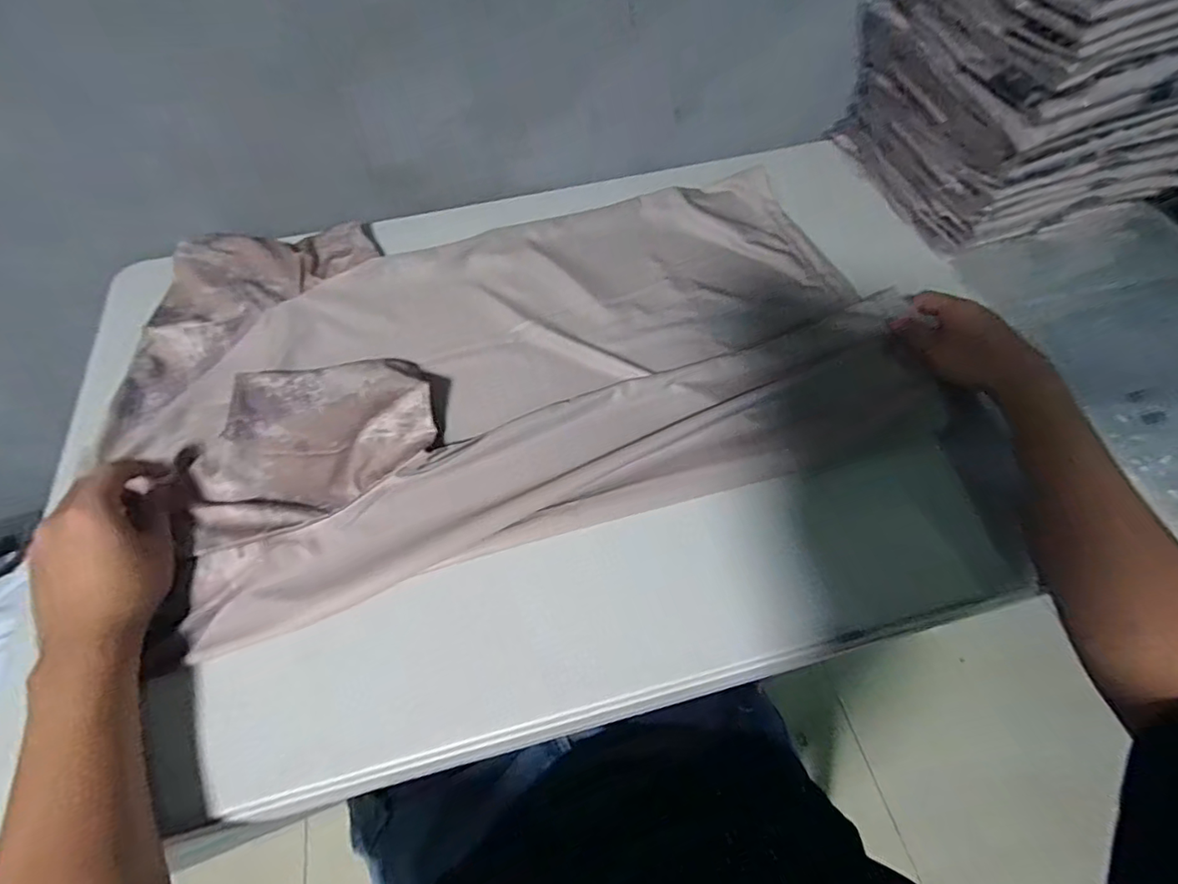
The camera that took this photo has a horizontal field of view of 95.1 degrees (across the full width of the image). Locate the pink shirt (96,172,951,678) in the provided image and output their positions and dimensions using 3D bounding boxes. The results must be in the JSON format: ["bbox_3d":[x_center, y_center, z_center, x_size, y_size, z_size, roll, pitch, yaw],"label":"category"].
[{"bbox_3d":[-0.070,-0.097,0.543,0.691,0.046,0.404,-17,60,-8],"label":"pink shirt"}]

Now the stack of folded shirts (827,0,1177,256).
[{"bbox_3d":[0.477,-0.411,0.552,0.251,0.301,0.266,-14,60,-6],"label":"stack of folded shirts"}]

